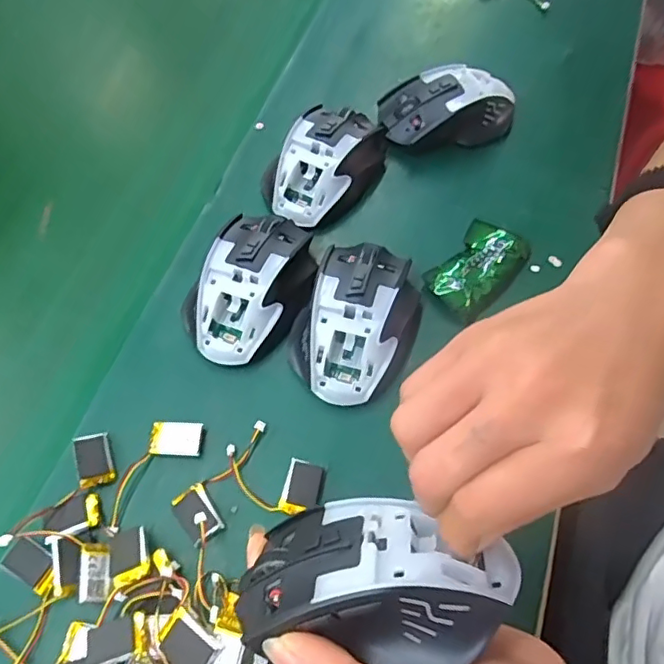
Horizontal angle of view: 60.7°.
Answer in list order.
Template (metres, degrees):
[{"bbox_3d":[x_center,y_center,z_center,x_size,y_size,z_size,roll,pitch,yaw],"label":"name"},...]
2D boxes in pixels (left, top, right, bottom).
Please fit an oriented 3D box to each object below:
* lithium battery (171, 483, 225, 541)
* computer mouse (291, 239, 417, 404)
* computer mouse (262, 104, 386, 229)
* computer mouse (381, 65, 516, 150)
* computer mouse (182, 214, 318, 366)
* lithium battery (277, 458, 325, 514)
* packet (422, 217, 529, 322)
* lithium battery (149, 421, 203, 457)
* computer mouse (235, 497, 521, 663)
[{"bbox_3d":[-0.079,0.108,0.336,0.019,0.009,0.031,-33,65,-11],"label":"lithium battery"},{"bbox_3d":[0.017,-0.010,0.376,0.073,0.038,0.111,20,67,15],"label":"computer mouse"},{"bbox_3d":[-0.005,-0.133,0.442,0.070,0.038,0.109,27,69,17],"label":"computer mouse"},{"bbox_3d":[0.097,-0.186,0.467,0.111,0.040,0.061,-14,63,-1],"label":"computer mouse"},{"bbox_3d":[-0.054,-0.035,0.392,0.074,0.038,0.113,21,67,15],"label":"computer mouse"},{"bbox_3d":[-0.017,0.094,0.340,0.022,0.004,0.031,19,64,-6],"label":"lithium battery"},{"bbox_3d":[0.105,-0.044,0.412,0.049,0.025,0.081,36,72,20],"label":"packet"},{"bbox_3d":[-0.098,0.068,0.358,0.031,0.008,0.021,0,63,5],"label":"lithium battery"},{"bbox_3d":[0.015,0.102,0.232,0.112,0.041,0.059,-9,27,20],"label":"computer mouse"}]

